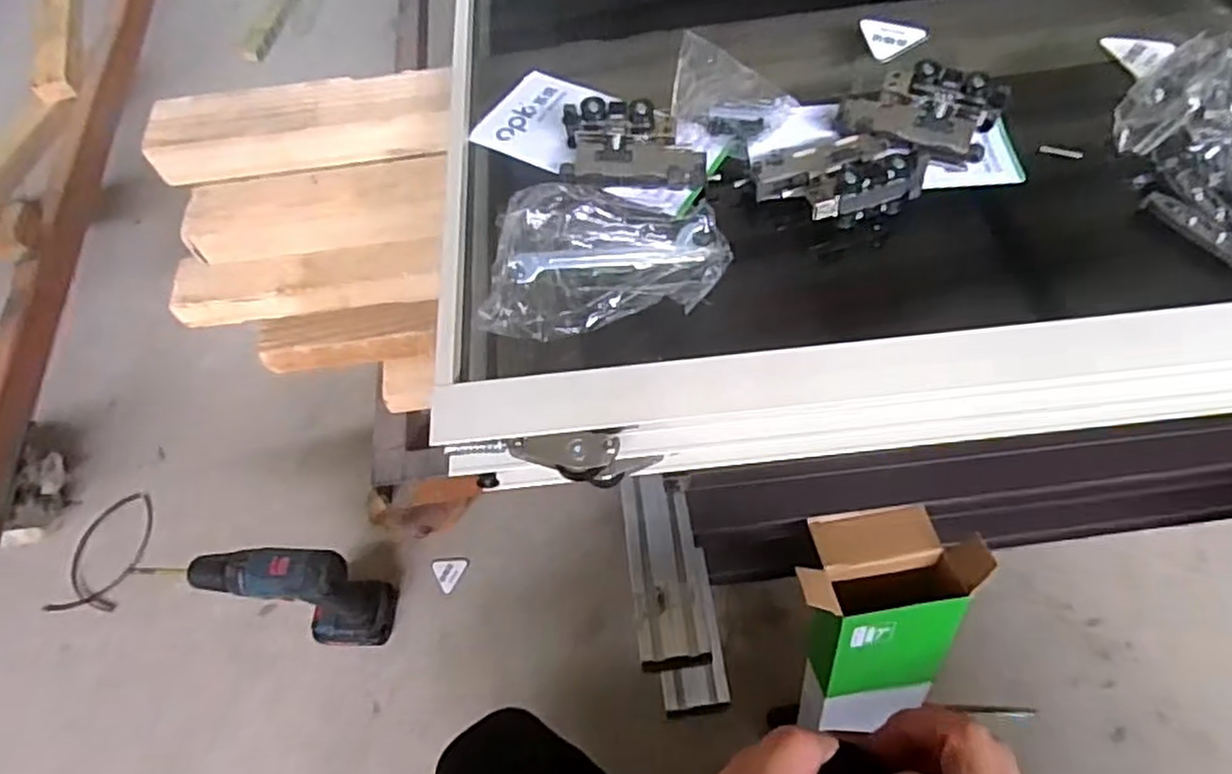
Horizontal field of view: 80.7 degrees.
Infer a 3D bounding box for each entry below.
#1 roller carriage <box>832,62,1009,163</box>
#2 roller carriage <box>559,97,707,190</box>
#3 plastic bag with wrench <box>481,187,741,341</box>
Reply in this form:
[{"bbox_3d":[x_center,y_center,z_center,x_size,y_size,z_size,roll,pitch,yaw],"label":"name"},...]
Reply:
[{"bbox_3d":[0.185,-0.169,0.439,0.087,0.024,0.053,18,62,15],"label":"roller carriage"},{"bbox_3d":[0.010,-0.147,0.443,0.085,0.026,0.051,-1,59,4],"label":"roller carriage"},{"bbox_3d":[-0.007,-0.075,0.399,0.132,0.023,0.089,-10,59,-1],"label":"plastic bag with wrench"}]

